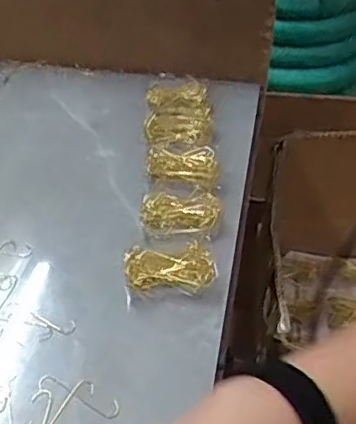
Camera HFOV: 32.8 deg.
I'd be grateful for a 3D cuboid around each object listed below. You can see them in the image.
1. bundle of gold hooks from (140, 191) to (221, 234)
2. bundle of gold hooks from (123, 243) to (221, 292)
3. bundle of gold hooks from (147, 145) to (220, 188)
[{"bbox_3d":[0.001,-0.001,0.556,0.072,0.014,0.048,12,44,14],"label":"bundle of gold hooks"},{"bbox_3d":[-0.007,0.047,0.507,0.074,0.015,0.046,-1,42,0],"label":"bundle of gold hooks"},{"bbox_3d":[0.003,-0.049,0.605,0.080,0.021,0.042,20,46,21],"label":"bundle of gold hooks"}]

